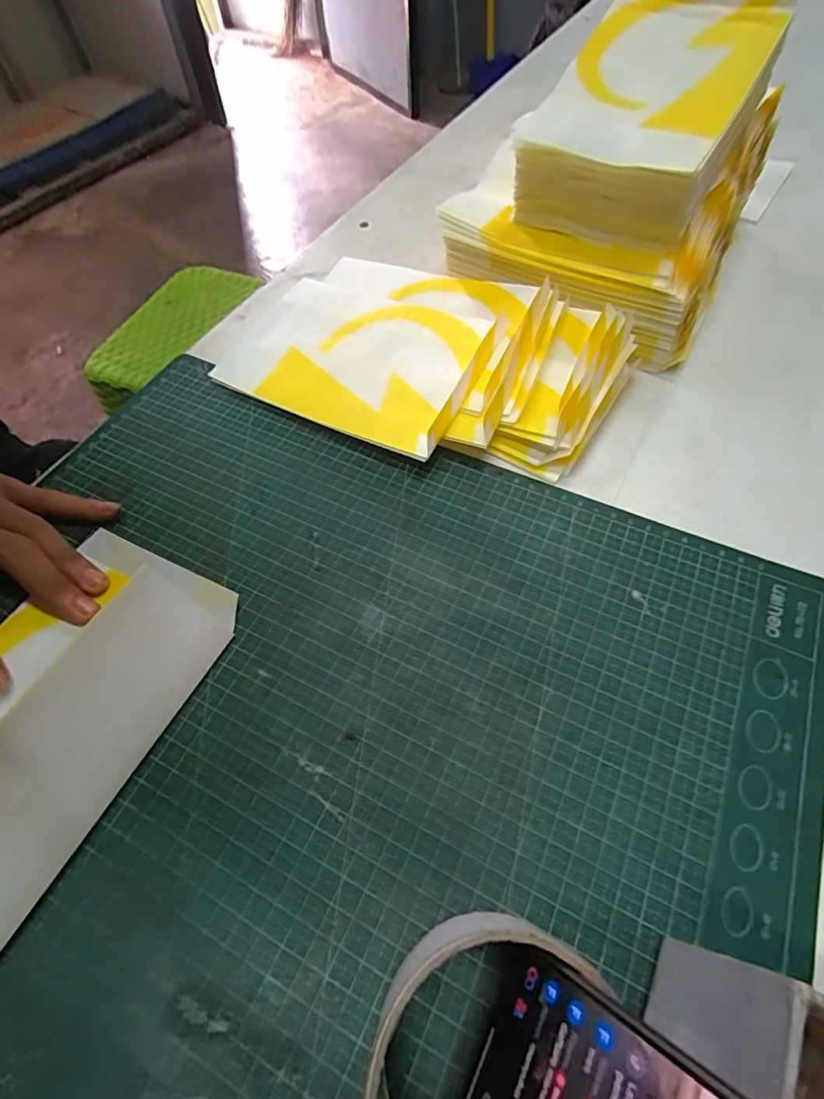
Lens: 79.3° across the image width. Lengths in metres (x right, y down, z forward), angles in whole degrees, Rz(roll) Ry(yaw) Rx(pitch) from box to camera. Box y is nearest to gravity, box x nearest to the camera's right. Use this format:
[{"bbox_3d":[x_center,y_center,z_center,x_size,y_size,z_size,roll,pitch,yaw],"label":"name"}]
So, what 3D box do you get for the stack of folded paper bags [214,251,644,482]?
[{"bbox_3d":[0.001,-0.136,0.340,0.260,0.039,0.159,26,63,15],"label":"stack of folded paper bags"}]

